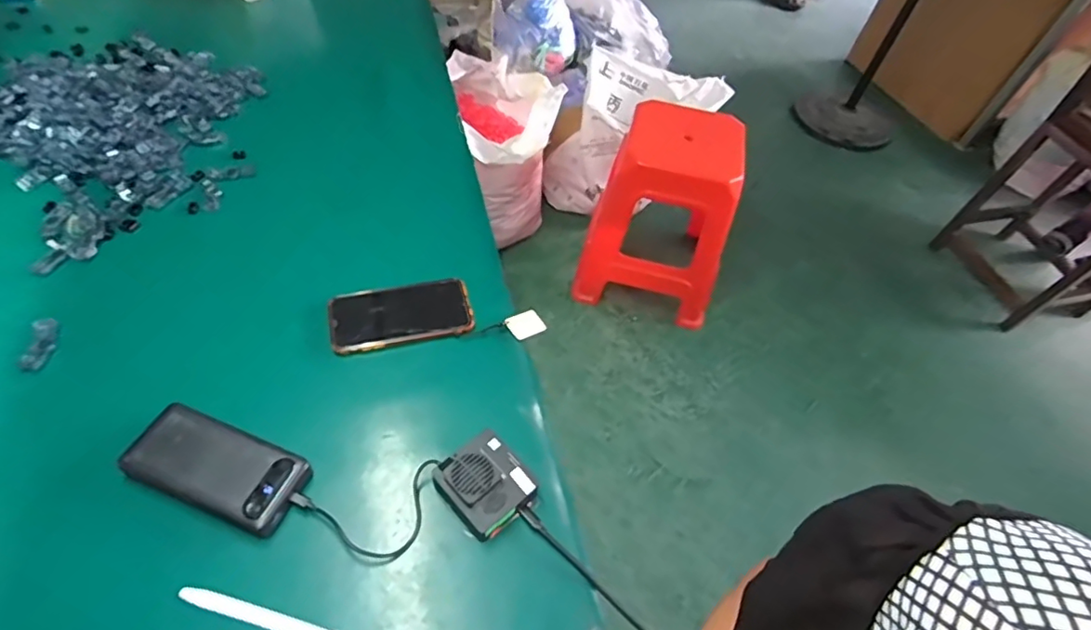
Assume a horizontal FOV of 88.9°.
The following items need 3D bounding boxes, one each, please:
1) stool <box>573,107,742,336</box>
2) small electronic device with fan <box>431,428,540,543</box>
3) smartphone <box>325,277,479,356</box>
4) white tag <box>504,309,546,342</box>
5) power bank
[{"bbox_3d":[0.319,-0.273,1.553,0.378,0.489,0.323,12,52,3],"label":"stool"},{"bbox_3d":[-0.055,0.156,0.517,0.071,0.041,0.077,-35,63,-28],"label":"small electronic device with fan"},{"bbox_3d":[-0.166,-0.001,0.644,0.158,0.012,0.083,-11,55,-14],"label":"smartphone"},{"bbox_3d":[-0.023,0.011,0.664,0.049,0.007,0.032,-24,76,-40],"label":"white tag"},{"bbox_3d":[-0.298,0.139,0.509,0.147,0.033,0.073,19,53,9],"label":"power bank"}]

